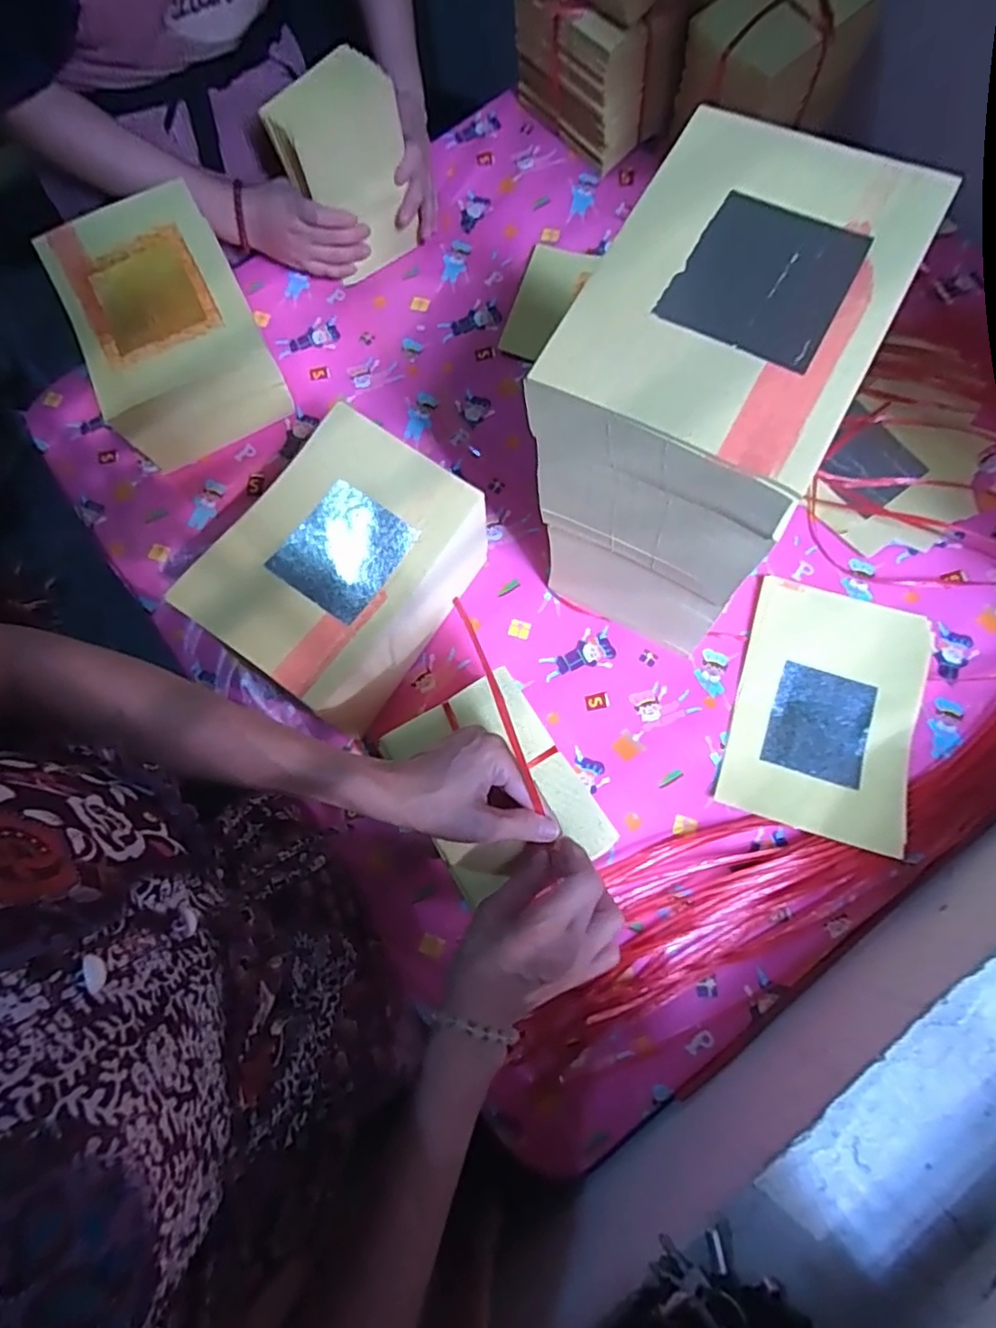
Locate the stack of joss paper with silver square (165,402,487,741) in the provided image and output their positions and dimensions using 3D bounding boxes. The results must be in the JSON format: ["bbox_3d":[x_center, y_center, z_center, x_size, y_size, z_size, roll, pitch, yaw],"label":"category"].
[{"bbox_3d":[-0.139,-0.081,0.586,0.170,0.143,0.226,33,80,9],"label":"stack of joss paper with silver square"}]

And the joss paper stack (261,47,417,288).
[{"bbox_3d":[-0.162,-0.535,0.686,0.123,0.179,0.039,-23,62,1],"label":"joss paper stack"}]

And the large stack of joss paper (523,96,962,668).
[{"bbox_3d":[0.148,-0.185,0.487,0.166,0.286,0.222,29,80,8],"label":"large stack of joss paper"}]

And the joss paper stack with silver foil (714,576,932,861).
[{"bbox_3d":[0.319,0.042,0.599,0.166,0.022,0.235,17,78,5],"label":"joss paper stack with silver foil"}]

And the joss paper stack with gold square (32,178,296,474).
[{"bbox_3d":[-0.339,-0.338,0.664,0.160,0.148,0.213,-26,78,-4],"label":"joss paper stack with gold square"}]

